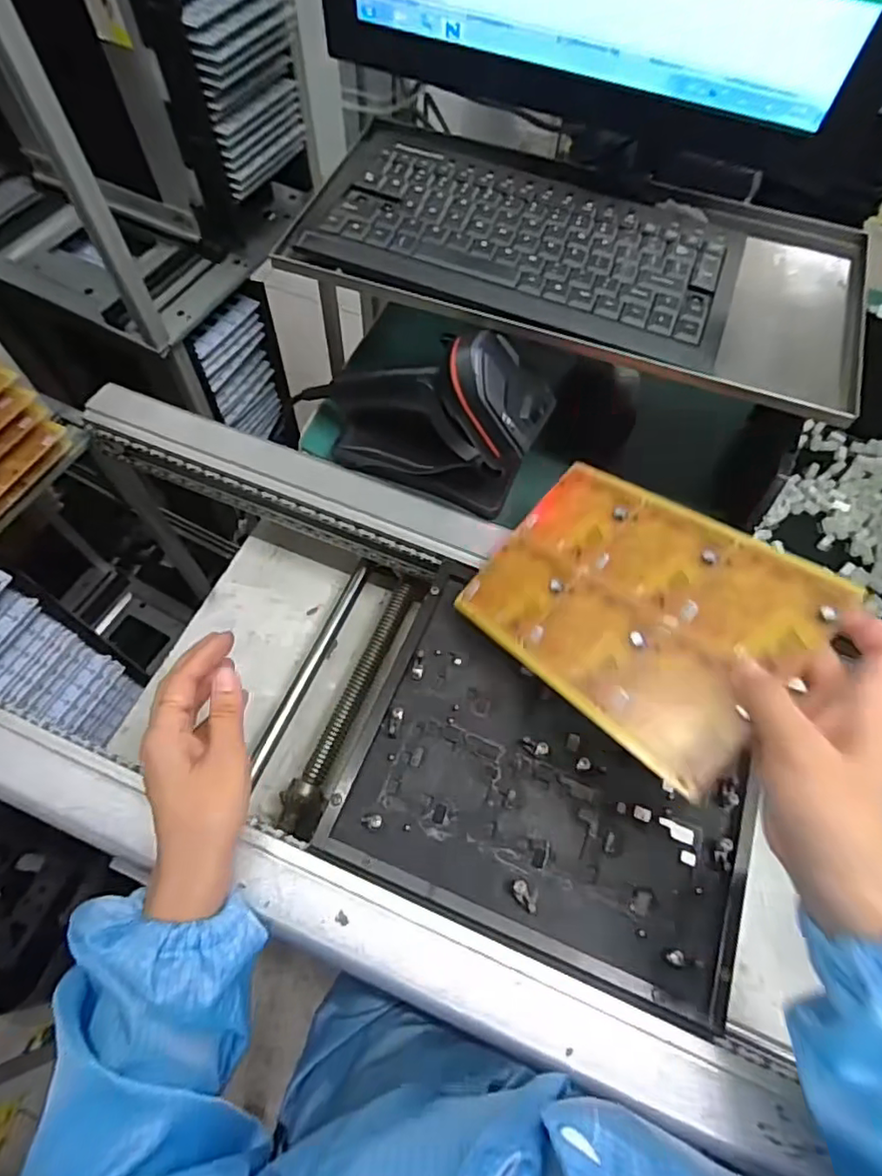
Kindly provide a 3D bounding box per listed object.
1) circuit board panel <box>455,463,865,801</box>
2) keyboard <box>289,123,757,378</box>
[{"bbox_3d":[0.116,0.006,0.375,0.145,0.006,0.212,-50,47,-1],"label":"circuit board panel"},{"bbox_3d":[0.064,-0.257,0.422,0.293,0.014,0.157,20,64,8],"label":"keyboard"}]

